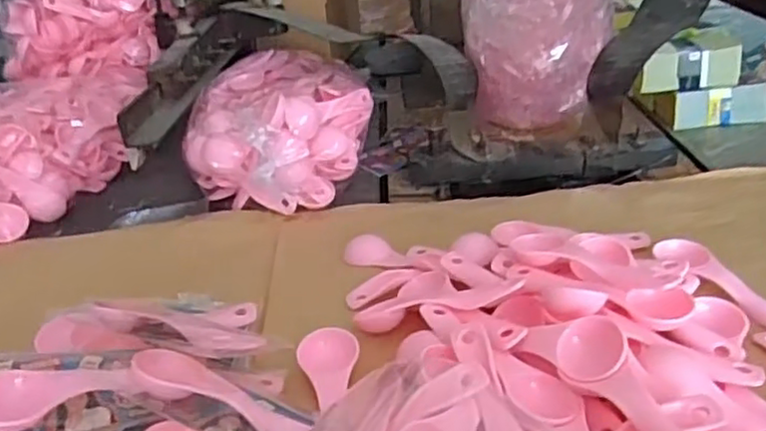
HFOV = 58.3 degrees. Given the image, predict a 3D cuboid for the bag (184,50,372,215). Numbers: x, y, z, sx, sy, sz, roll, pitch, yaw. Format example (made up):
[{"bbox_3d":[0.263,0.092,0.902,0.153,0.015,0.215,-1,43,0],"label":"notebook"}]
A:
[{"bbox_3d":[-0.096,-0.095,0.683,0.159,0.084,0.237,-6,28,-1],"label":"bag"}]

